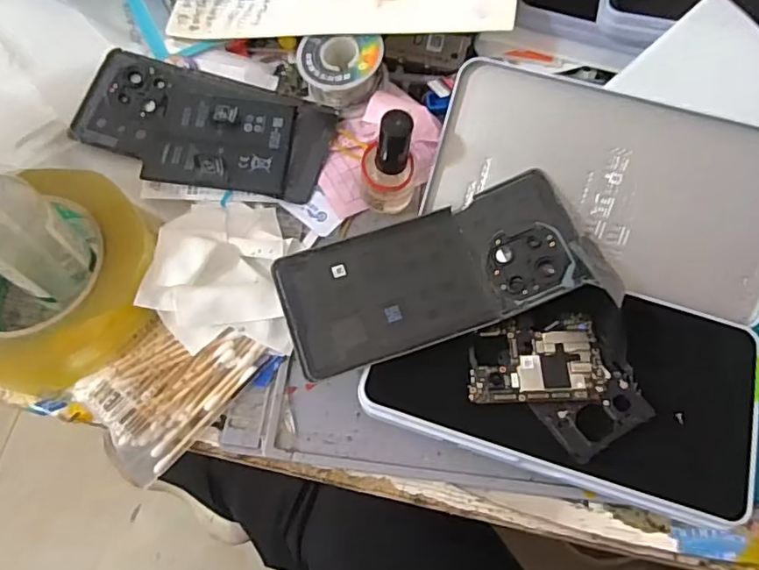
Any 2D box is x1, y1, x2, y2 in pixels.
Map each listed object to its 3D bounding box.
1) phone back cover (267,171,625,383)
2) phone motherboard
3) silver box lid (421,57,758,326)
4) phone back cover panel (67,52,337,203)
[{"bbox_3d":[0.031,-0.008,0.301,0.164,0.012,0.072,-18,68,-4],"label":"phone back cover"},{"bbox_3d":[0.079,0.037,0.288,0.066,0.004,0.043,-3,67,-1],"label":"phone motherboard"},{"bbox_3d":[0.126,-0.053,0.309,0.192,0.007,0.100,16,101,7],"label":"silver box lid"},{"bbox_3d":[-0.113,-0.101,0.358,0.158,0.007,0.081,17,68,7],"label":"phone back cover panel"}]

